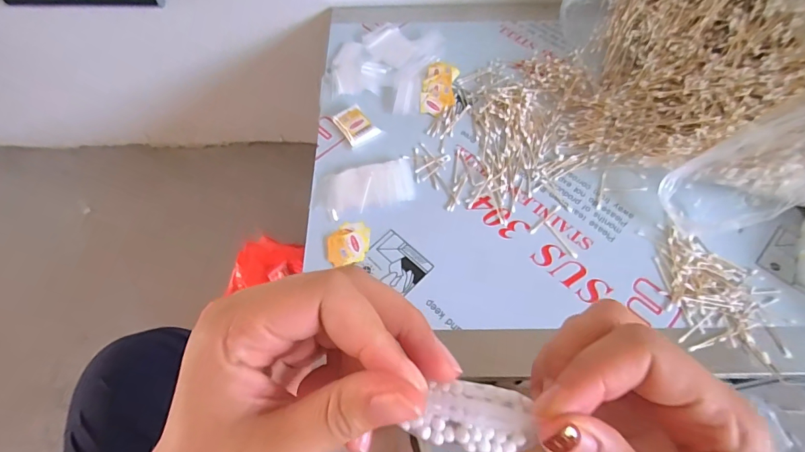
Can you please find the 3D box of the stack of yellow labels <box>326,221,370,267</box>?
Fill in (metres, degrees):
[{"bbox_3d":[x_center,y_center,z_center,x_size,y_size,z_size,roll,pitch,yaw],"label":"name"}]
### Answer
[{"bbox_3d":[-0.083,0.026,0.648,0.061,0.006,0.072,3,62,3],"label":"stack of yellow labels"}]

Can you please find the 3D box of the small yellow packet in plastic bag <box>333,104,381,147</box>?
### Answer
[{"bbox_3d":[-0.084,-0.182,0.757,0.054,0.018,0.074,-32,66,-15],"label":"small yellow packet in plastic bag"}]

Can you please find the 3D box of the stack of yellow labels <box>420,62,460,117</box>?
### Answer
[{"bbox_3d":[0.070,-0.263,0.799,0.063,0.020,0.120,7,62,5],"label":"stack of yellow labels"}]

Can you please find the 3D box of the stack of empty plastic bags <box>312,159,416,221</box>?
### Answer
[{"bbox_3d":[-0.062,-0.062,0.690,0.164,0.015,0.083,-14,62,-6],"label":"stack of empty plastic bags"}]

